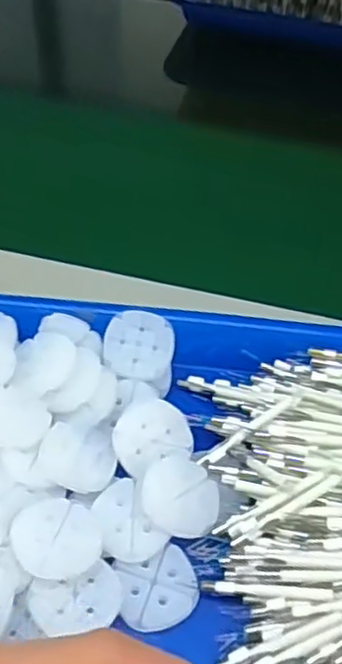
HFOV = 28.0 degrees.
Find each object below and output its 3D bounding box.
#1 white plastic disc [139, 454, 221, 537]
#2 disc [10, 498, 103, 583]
[{"bbox_3d":[0.005,0.070,0.303,0.033,0.008,0.037,12,51,7],"label":"white plastic disc"},{"bbox_3d":[-0.047,0.085,0.284,0.036,0.006,0.031,14,71,-7],"label":"disc"}]

